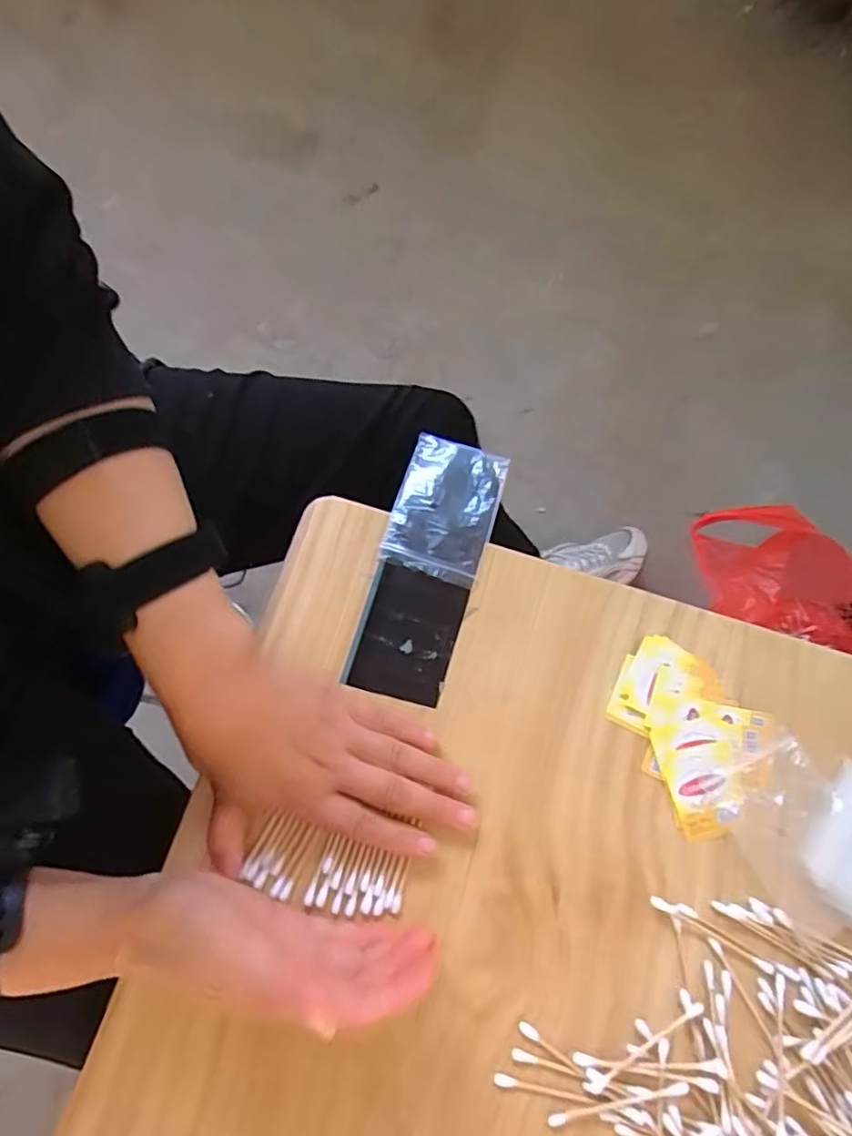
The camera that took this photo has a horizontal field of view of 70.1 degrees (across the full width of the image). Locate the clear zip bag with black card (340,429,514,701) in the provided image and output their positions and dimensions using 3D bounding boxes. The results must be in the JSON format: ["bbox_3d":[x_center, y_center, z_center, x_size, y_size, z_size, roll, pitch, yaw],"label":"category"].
[{"bbox_3d":[0.002,-0.006,0.387,0.064,0.006,0.176,16,73,4],"label":"clear zip bag with black card"}]

